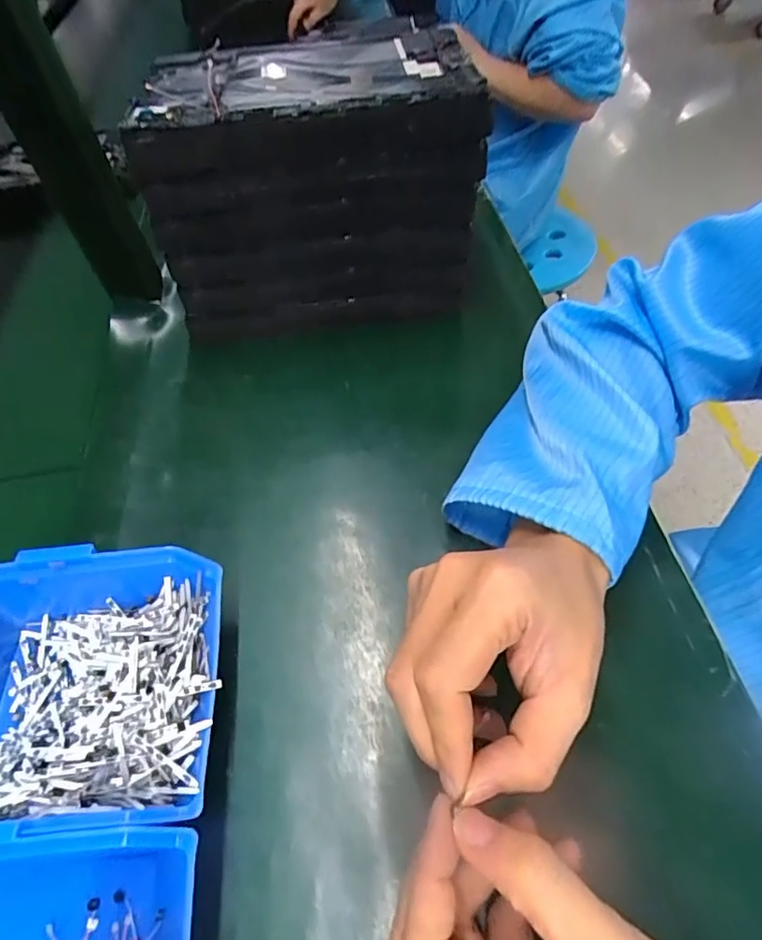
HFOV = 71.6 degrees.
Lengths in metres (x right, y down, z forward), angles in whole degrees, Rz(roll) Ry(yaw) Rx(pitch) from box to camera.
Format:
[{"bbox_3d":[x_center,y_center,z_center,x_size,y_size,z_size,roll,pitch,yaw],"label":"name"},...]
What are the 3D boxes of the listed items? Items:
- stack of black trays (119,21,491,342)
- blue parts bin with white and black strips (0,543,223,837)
[{"bbox_3d":[-0.056,-0.243,0.453,0.246,0.191,0.160,-3,54,-1],"label":"stack of black trays"},{"bbox_3d":[-0.156,0.111,0.269,0.147,0.063,0.127,-5,54,-2],"label":"blue parts bin with white and black strips"}]

